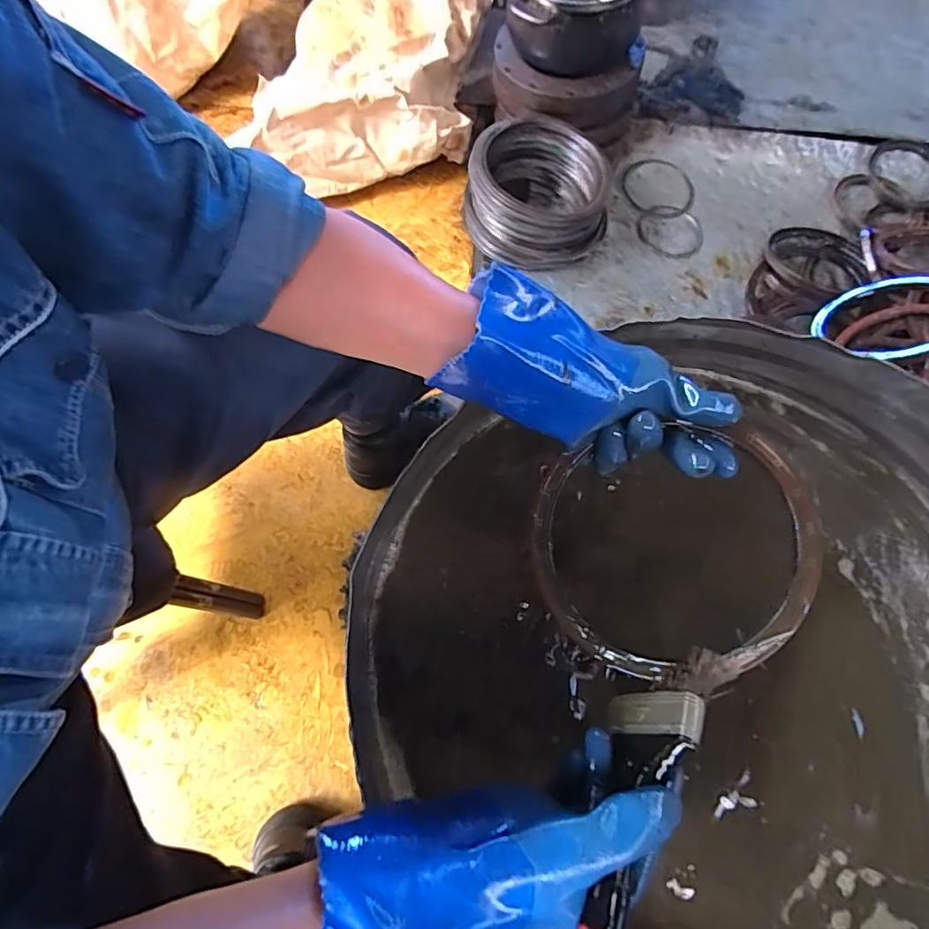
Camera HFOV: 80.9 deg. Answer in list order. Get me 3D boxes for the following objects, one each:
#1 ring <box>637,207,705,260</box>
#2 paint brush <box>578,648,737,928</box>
[{"bbox_3d":[0.368,-0.417,0.974,0.120,0.009,0.106,25,78,1],"label":"ring"},{"bbox_3d":[0.104,0.202,0.346,0.020,0.063,0.200,52,59,-26],"label":"paint brush"}]

